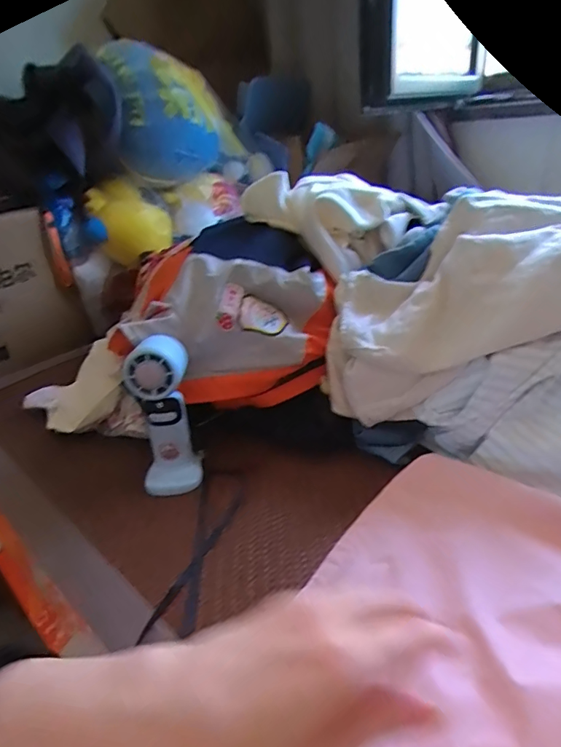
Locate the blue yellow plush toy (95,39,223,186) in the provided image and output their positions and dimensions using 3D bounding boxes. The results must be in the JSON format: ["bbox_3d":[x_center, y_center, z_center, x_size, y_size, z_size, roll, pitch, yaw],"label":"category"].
[{"bbox_3d":[-0.227,-0.525,0.938,0.206,0.233,0.224,-9,30,-6],"label":"blue yellow plush toy"}]

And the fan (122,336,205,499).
[{"bbox_3d":[-0.133,0.048,0.525,0.069,0.165,0.077,-9,30,-6],"label":"fan"}]

